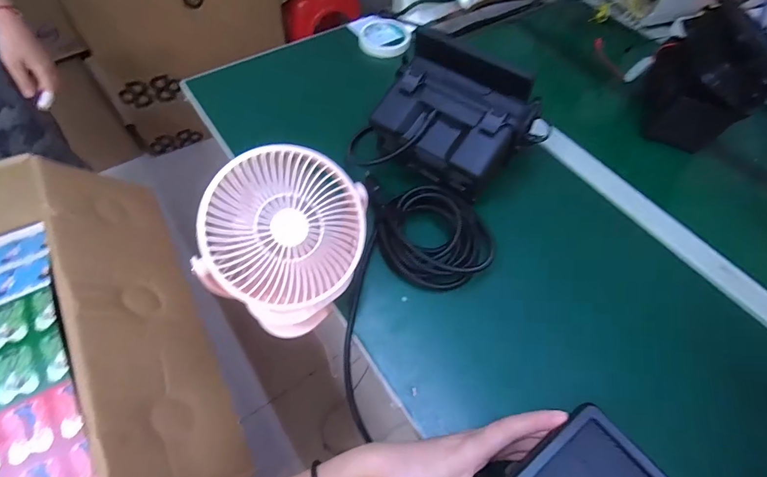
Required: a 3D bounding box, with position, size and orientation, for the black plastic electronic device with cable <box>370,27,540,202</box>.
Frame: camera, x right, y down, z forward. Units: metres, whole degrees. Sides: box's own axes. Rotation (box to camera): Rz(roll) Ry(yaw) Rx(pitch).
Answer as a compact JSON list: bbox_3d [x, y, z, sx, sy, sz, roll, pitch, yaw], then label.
[{"bbox_3d":[0.093,-0.150,0.510,0.184,0.110,0.153,28,59,14],"label":"black plastic electronic device with cable"}]

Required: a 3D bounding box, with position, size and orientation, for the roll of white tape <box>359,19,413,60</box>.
[{"bbox_3d":[0.003,-0.374,0.733,0.093,0.029,0.089,15,57,6],"label":"roll of white tape"}]

